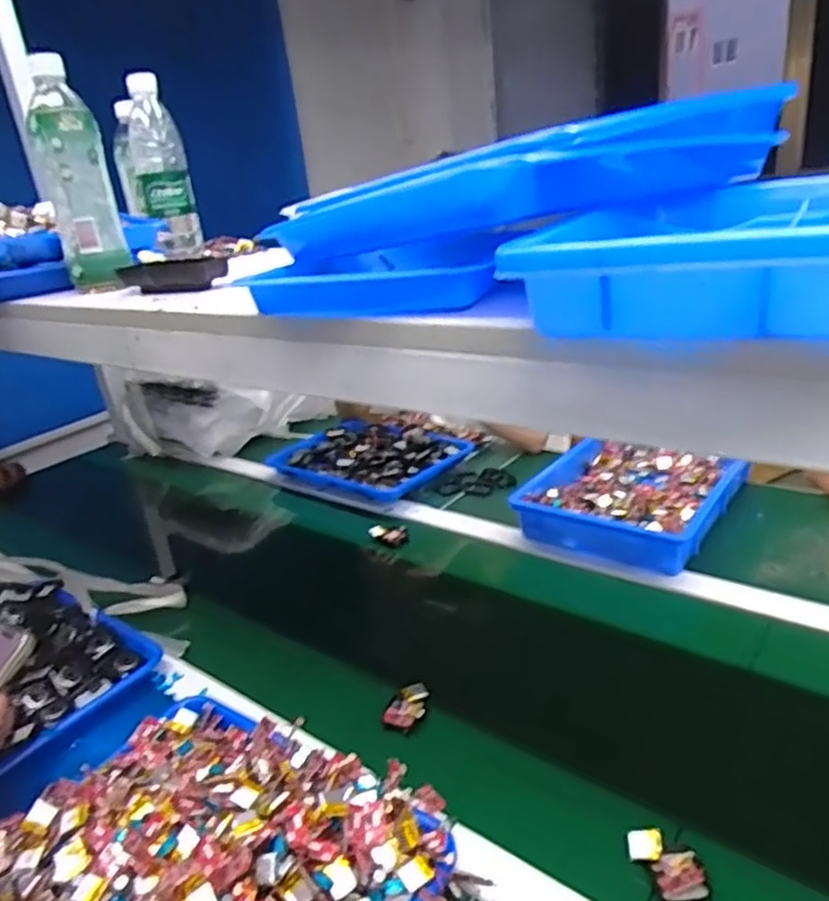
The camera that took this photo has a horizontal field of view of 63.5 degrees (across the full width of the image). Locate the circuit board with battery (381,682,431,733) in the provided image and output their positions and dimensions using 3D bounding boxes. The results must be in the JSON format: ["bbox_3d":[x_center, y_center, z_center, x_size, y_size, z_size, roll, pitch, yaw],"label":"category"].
[{"bbox_3d":[-0.007,0.258,0.675,0.033,0.013,0.057,4,25,26],"label":"circuit board with battery"}]

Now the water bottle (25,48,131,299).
[{"bbox_3d":[-0.345,-0.279,0.681,0.060,0.220,0.067,-17,24,-21],"label":"water bottle"}]

